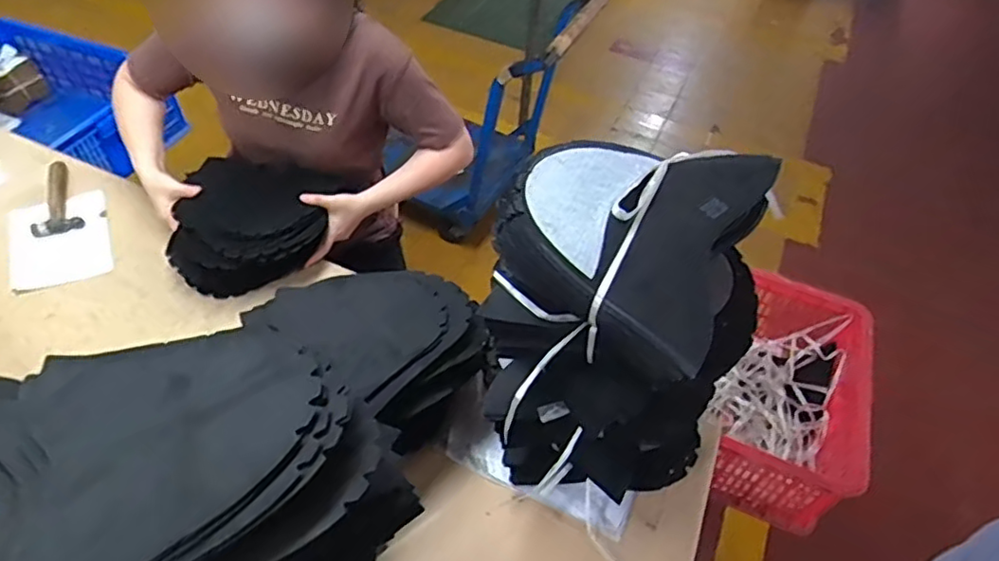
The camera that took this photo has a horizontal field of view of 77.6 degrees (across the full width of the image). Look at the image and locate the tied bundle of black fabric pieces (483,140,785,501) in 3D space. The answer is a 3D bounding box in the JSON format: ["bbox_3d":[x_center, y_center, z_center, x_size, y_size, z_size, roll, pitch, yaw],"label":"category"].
[{"bbox_3d":[0.130,0.067,0.707,0.249,0.405,0.249,3,49,-3],"label":"tied bundle of black fabric pieces"}]

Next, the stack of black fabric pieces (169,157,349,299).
[{"bbox_3d":[-0.416,-0.104,1.062,0.227,0.109,0.269,4,49,-2],"label":"stack of black fabric pieces"}]

